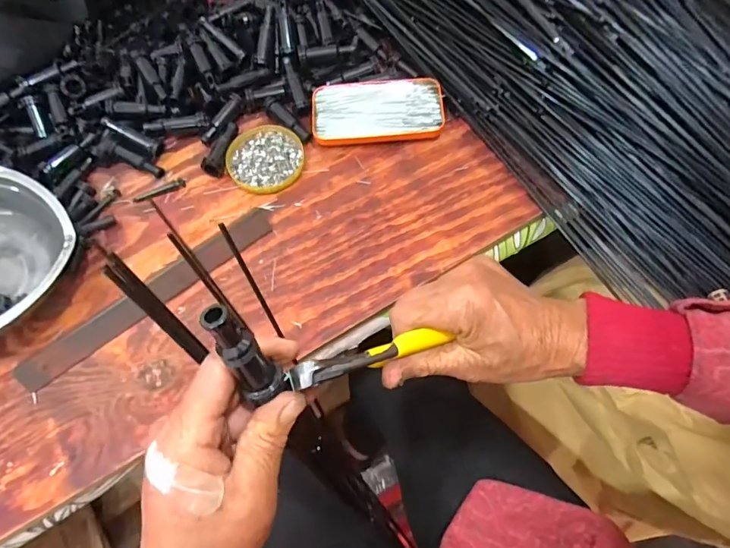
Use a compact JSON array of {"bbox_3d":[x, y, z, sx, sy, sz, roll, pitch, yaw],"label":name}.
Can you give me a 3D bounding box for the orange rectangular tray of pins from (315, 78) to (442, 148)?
[{"bbox_3d":[0.014,-0.182,0.507,0.142,0.022,0.071,-3,66,2],"label":"orange rectangular tray of pins"}]

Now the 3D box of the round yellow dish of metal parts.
[{"bbox_3d":[-0.111,-0.130,0.505,0.083,0.008,0.089,-1,66,3],"label":"round yellow dish of metal parts"}]

